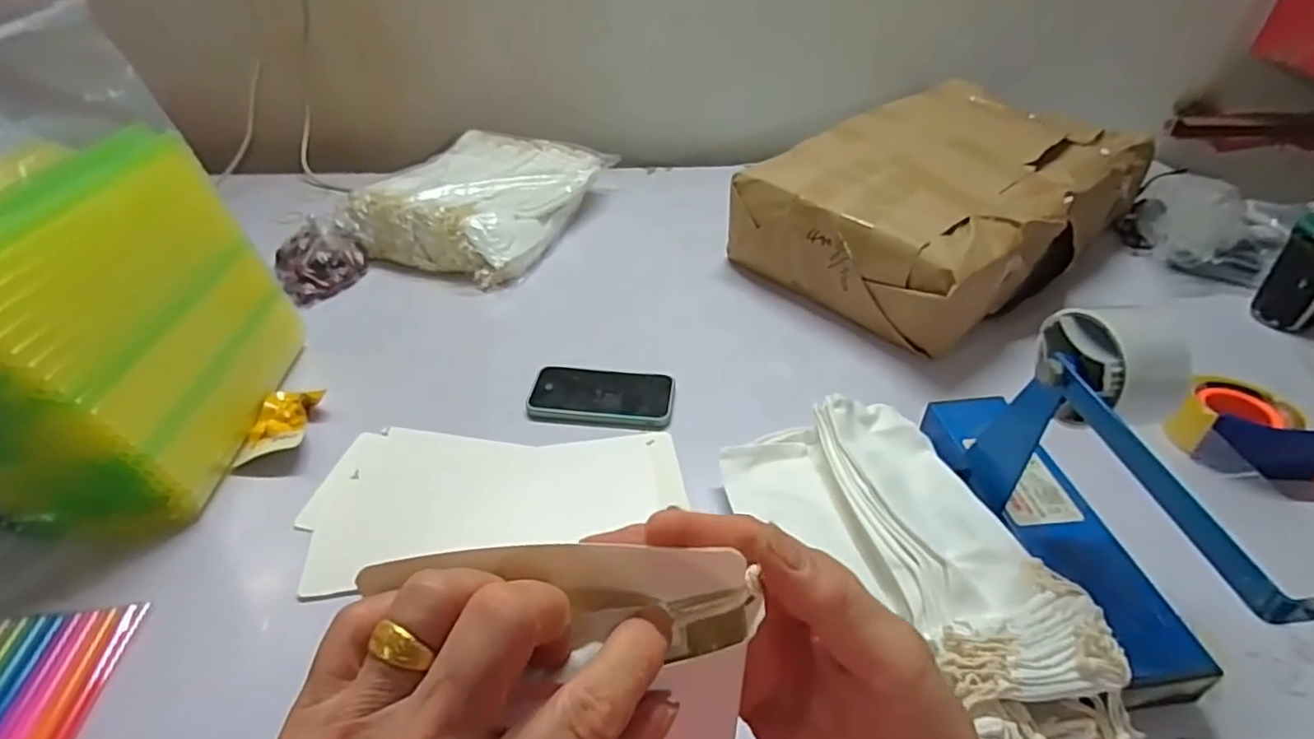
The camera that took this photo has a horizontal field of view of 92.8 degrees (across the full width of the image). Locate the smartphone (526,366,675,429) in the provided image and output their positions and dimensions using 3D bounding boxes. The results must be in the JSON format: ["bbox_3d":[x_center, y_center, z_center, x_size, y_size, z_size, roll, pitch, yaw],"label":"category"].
[{"bbox_3d":[-0.060,0.027,0.704,0.158,0.014,0.085,6,39,7],"label":"smartphone"}]

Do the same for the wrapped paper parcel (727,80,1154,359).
[{"bbox_3d":[0.428,-0.251,0.925,0.571,0.161,0.367,-27,46,-30],"label":"wrapped paper parcel"}]

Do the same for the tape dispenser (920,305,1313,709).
[{"bbox_3d":[0.327,0.075,0.468,0.096,0.229,0.308,-5,39,-7],"label":"tape dispenser"}]

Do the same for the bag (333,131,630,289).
[{"bbox_3d":[-0.272,-0.286,1.024,0.272,0.084,0.378,13,40,15],"label":"bag"}]

